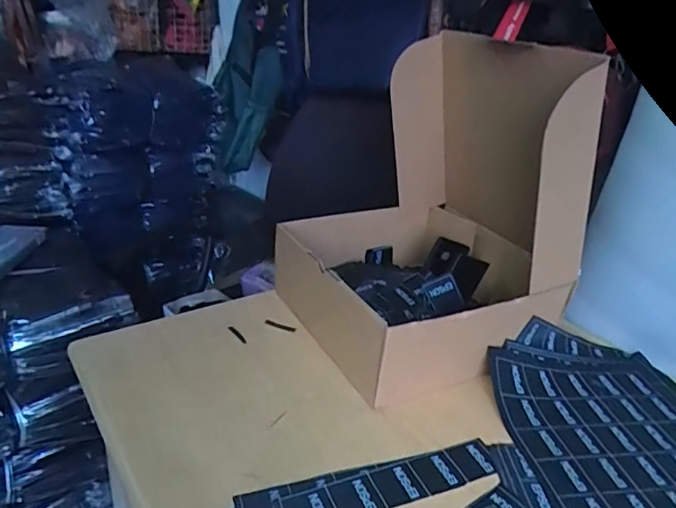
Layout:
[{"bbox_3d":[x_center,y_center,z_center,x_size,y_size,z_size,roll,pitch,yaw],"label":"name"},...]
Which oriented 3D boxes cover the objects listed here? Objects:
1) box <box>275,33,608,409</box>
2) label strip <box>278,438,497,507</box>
[{"bbox_3d":[0.116,-0.062,0.619,0.287,0.335,0.271,-11,29,-30],"label":"box"},{"bbox_3d":[0.049,0.197,0.448,0.200,0.004,0.040,-7,28,-23],"label":"label strip"}]

